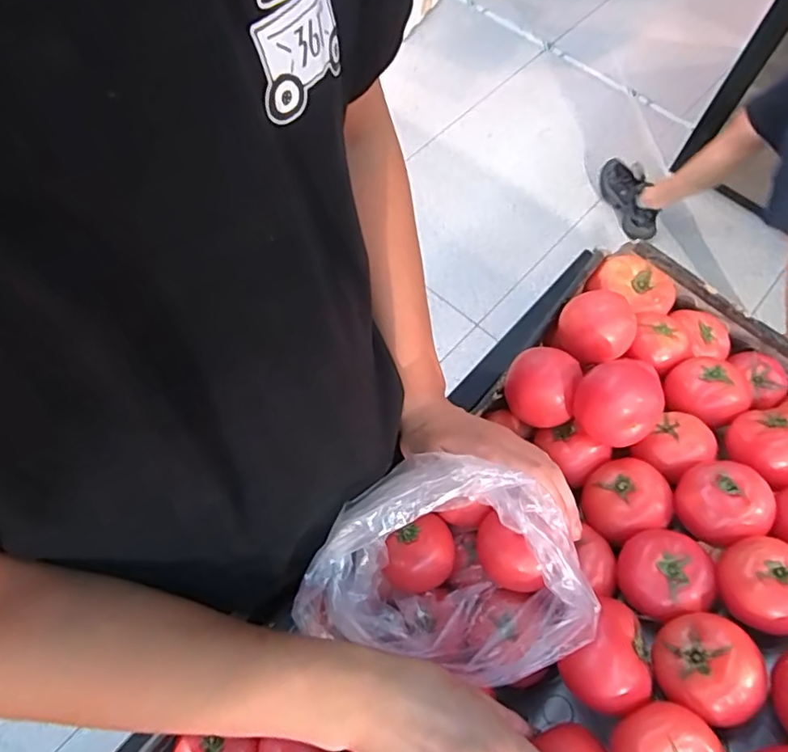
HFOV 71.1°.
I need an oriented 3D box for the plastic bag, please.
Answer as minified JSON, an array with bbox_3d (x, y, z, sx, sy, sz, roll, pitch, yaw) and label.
[{"bbox_3d":[0.039,0.141,0.399,0.189,0.134,0.122,16,66,6],"label":"plastic bag"}]

